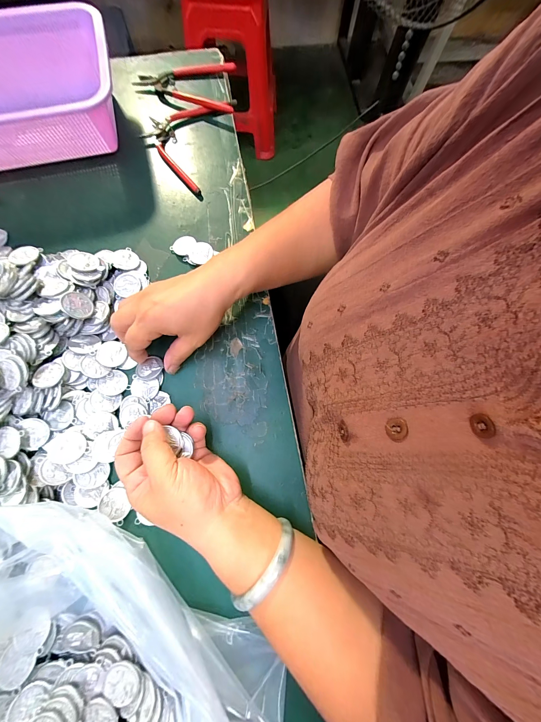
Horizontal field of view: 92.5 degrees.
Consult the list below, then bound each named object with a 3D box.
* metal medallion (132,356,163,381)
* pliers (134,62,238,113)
[{"bbox_3d":[-0.134,0.010,0.286,0.024,0.006,0.032,42,79,9],"label":"metal medallion"},{"bbox_3d":[-0.131,-0.417,0.392,0.153,0.017,0.111,2,74,0],"label":"pliers"}]

